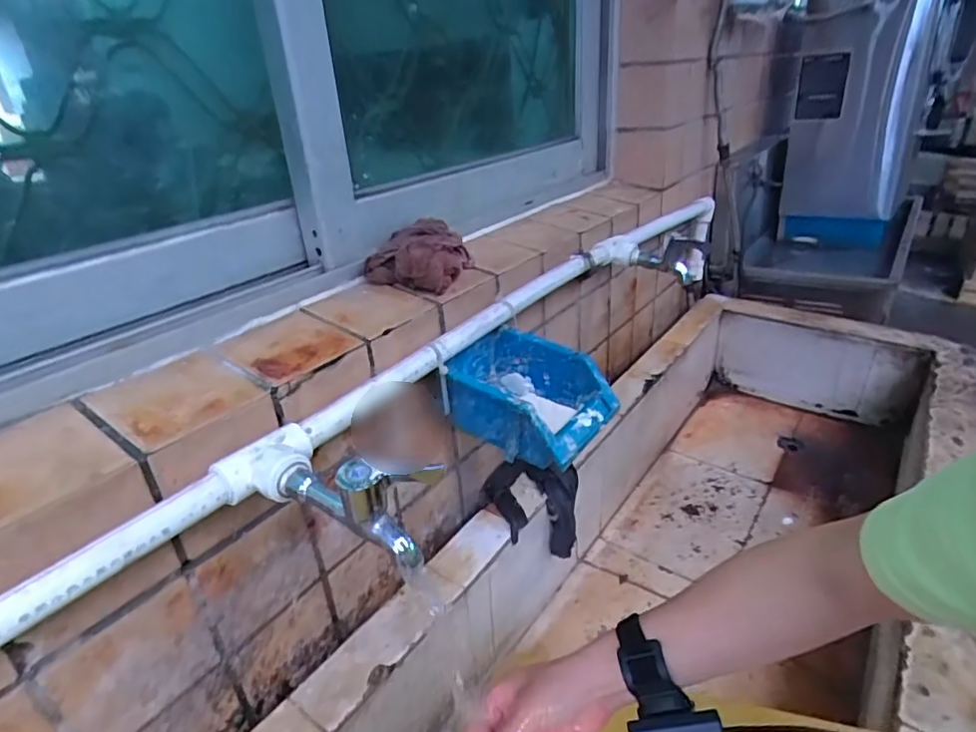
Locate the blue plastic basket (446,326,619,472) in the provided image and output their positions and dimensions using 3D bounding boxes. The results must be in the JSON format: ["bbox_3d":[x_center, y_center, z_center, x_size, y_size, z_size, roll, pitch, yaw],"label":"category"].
[{"bbox_3d":[0.039,0.030,0.622,0.167,0.079,0.129,15,33,32],"label":"blue plastic basket"}]

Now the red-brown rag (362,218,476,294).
[{"bbox_3d":[-0.078,-0.128,0.657,0.097,0.054,0.126,4,28,14],"label":"red-brown rag"}]

